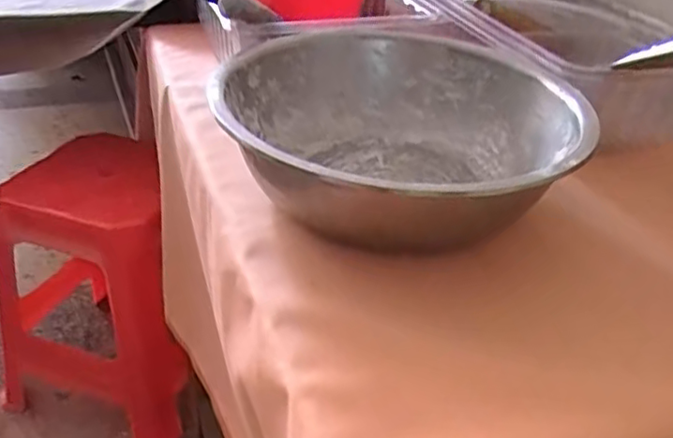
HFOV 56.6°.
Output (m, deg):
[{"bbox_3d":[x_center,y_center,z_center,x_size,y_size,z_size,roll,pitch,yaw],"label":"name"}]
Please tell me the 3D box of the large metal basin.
[{"bbox_3d":[0.055,-0.077,0.598,0.317,0.109,0.308,4,34,-3],"label":"large metal basin"}]

